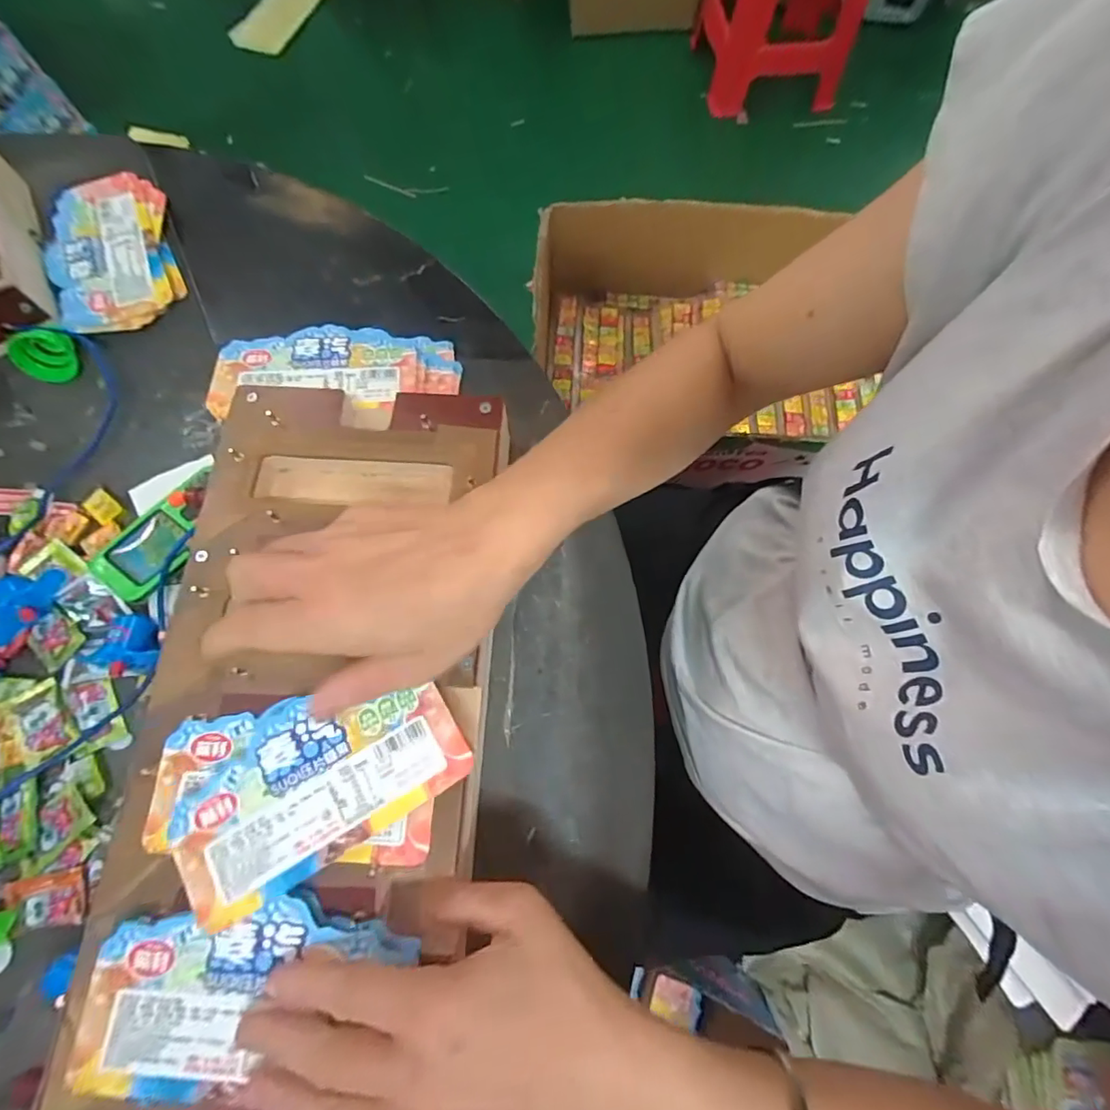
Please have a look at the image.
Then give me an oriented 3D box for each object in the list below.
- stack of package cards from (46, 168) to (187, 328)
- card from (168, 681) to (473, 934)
[{"bbox_3d":[-0.369,-0.254,0.440,0.095,0.015,0.166,-19,74,-7],"label":"stack of package cards"},{"bbox_3d":[-0.121,0.116,0.273,0.145,0.004,0.075,-26,75,-8],"label":"card"}]

